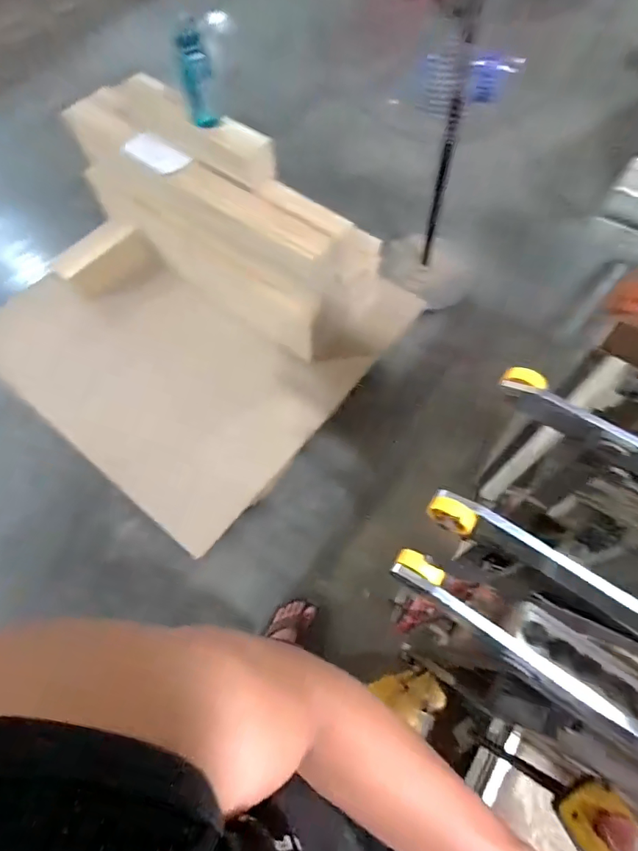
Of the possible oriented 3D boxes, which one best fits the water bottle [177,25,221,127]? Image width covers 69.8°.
[{"bbox_3d":[-0.319,-0.906,1.209,0.080,0.198,0.089,-12,65,-5],"label":"water bottle"}]

